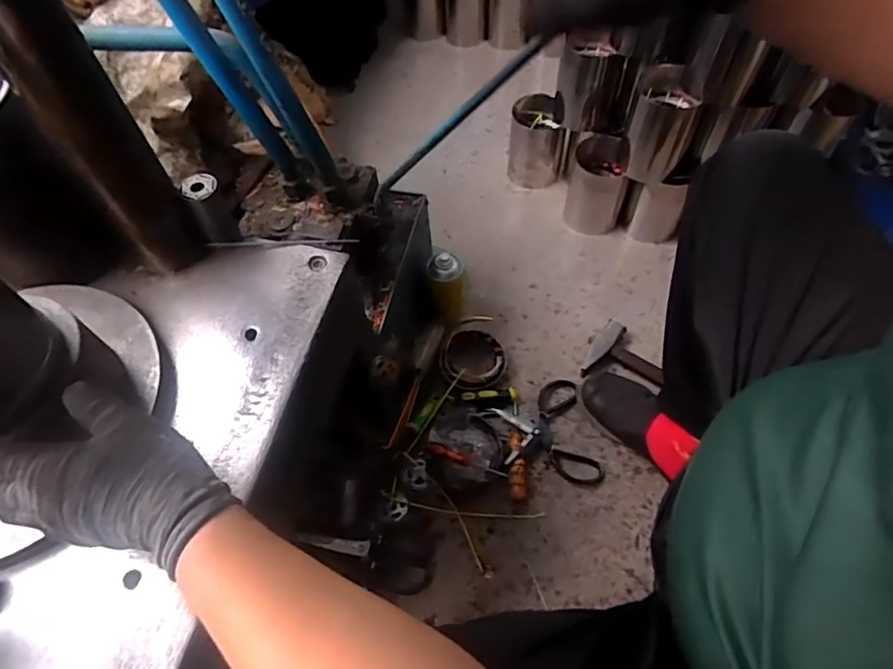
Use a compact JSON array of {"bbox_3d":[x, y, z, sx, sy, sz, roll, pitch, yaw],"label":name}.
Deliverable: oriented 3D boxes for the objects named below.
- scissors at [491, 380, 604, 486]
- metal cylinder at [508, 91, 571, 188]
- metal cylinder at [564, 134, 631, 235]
[{"bbox_3d":[0.165,0.165,0.921,0.157,0.033,0.187,-9,57,-3],"label":"scissors"},{"bbox_3d":[0.206,-0.438,1.236,0.122,0.162,0.141,4,58,6],"label":"metal cylinder"},{"bbox_3d":[0.311,-0.306,1.135,0.110,0.157,0.123,10,58,9],"label":"metal cylinder"}]

